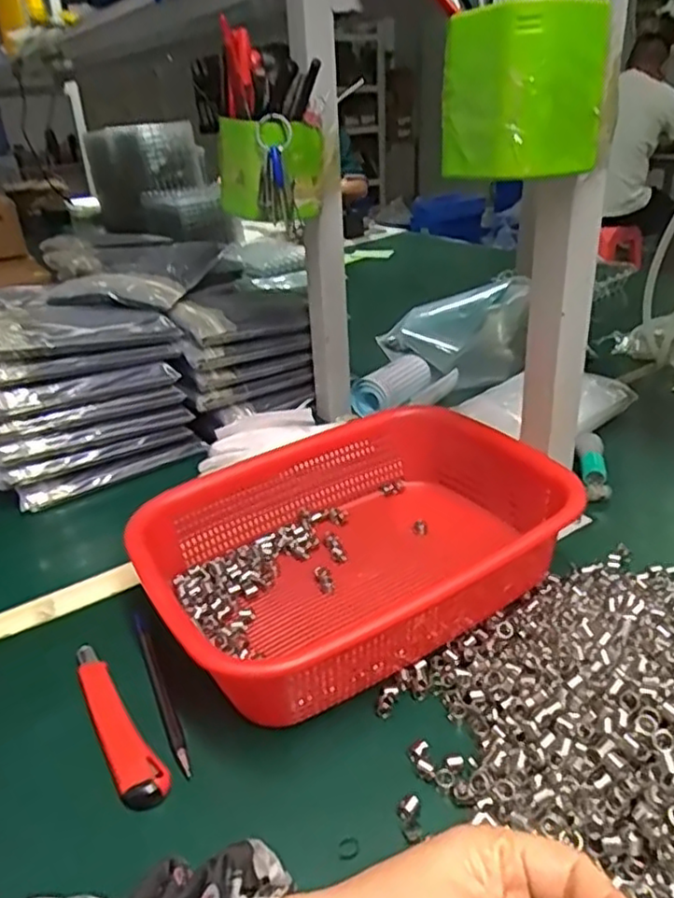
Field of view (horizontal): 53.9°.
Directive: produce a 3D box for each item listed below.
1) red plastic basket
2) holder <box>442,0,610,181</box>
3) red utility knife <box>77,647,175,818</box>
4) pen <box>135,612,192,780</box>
[{"bbox_3d":[0.017,0.067,0.474,0.282,0.075,0.214,-18,31,-25],"label":"red plastic basket"},{"bbox_3d":[0.102,-0.195,0.365,0.065,0.079,0.067,-24,34,-33],"label":"holder"},{"bbox_3d":[-0.135,0.158,0.394,0.025,0.012,0.133,-20,32,-29],"label":"red utility knife"},{"bbox_3d":[-0.112,0.146,0.415,0.008,0.004,0.140,-16,30,-21],"label":"pen"}]

